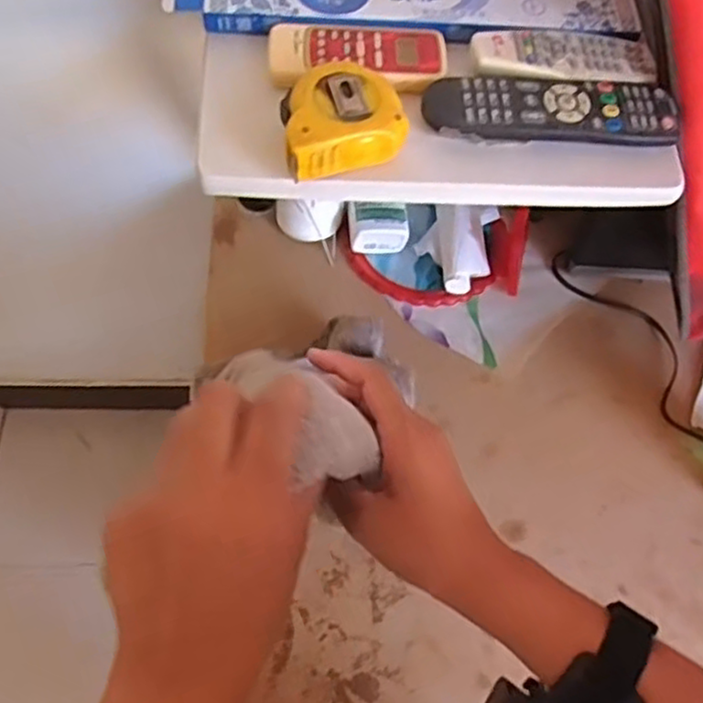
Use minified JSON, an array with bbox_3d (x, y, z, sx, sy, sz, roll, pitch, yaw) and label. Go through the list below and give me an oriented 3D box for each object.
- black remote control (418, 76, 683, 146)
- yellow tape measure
[{"bbox_3d":[0.147,-0.178,0.521,0.183,0.019,0.051,-1,66,-2],"label":"black remote control"},{"bbox_3d":[-0.009,-0.164,0.494,0.083,0.032,0.075,-17,67,-9],"label":"yellow tape measure"}]

